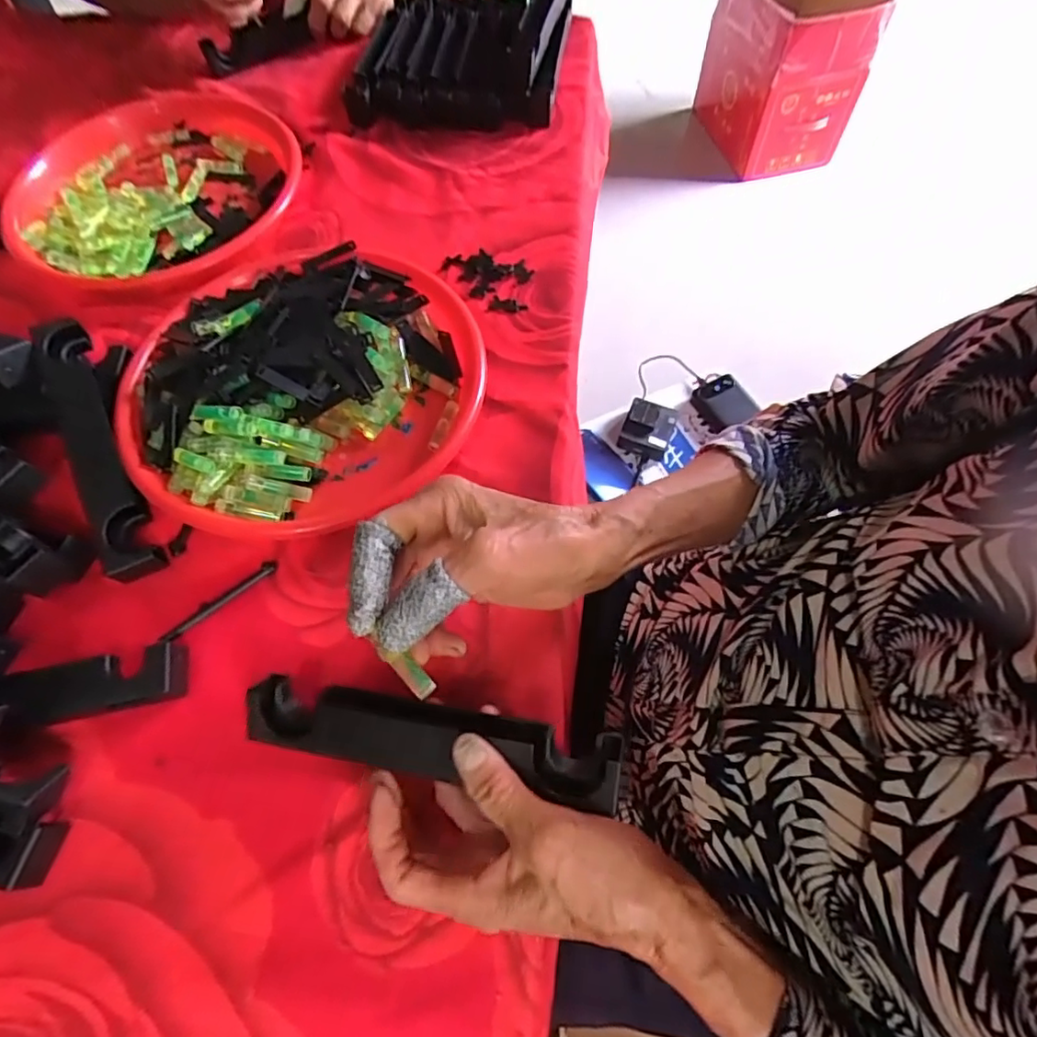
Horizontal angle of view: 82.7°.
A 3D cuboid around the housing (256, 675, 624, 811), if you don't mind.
[{"bbox_3d":[-0.046,0.111,0.298,0.190,0.026,0.034,6,66,11],"label":"housing"}]

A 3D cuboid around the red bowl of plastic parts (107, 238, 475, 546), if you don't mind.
[{"bbox_3d":[-0.154,-0.096,0.420,0.231,0.041,0.236,-1,66,2],"label":"red bowl of plastic parts"}]

